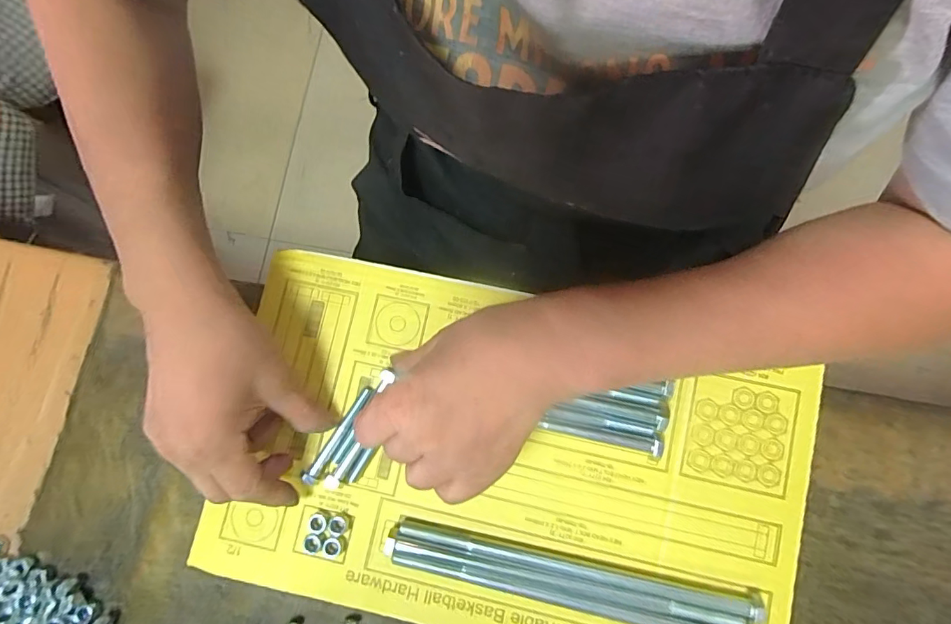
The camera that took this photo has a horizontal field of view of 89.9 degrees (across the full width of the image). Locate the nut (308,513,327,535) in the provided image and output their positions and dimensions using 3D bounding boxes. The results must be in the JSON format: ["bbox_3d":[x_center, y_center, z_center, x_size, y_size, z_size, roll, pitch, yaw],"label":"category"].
[{"bbox_3d":[-0.100,0.134,0.302,0.012,0.007,0.012,-1,81,4],"label":"nut"}]

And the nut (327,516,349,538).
[{"bbox_3d":[-0.087,0.136,0.302,0.012,0.006,0.012,4,82,5],"label":"nut"}]

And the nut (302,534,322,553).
[{"bbox_3d":[-0.103,0.145,0.300,0.013,0.006,0.010,8,82,6],"label":"nut"}]

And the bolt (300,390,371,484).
[{"bbox_3d":[-0.089,0.079,0.309,0.009,0.007,0.068,30,76,8],"label":"bolt"}]

